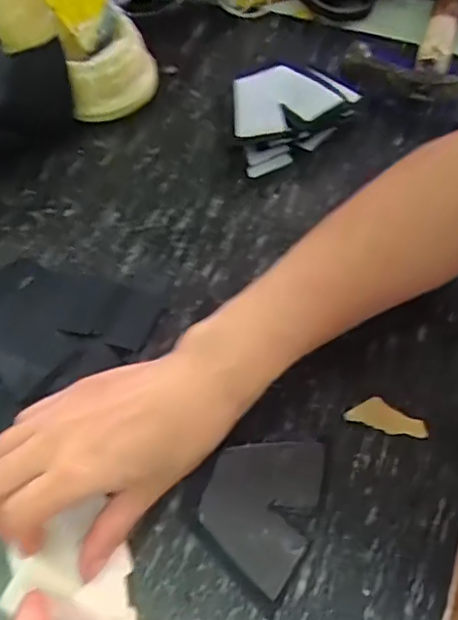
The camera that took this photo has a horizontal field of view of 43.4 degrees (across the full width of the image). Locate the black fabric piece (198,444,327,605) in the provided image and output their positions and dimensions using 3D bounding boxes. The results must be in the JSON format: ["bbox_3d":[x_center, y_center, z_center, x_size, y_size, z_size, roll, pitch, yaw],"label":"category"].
[{"bbox_3d":[0.017,0.107,0.321,0.059,0.006,0.079,15,62,10],"label":"black fabric piece"}]

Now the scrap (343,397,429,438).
[{"bbox_3d":[0.094,0.062,0.341,0.045,0.009,0.017,15,62,10],"label":"scrap"}]

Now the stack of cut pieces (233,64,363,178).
[{"bbox_3d":[0.044,-0.154,0.445,0.105,0.039,0.063,-29,64,-14],"label":"stack of cut pieces"}]

